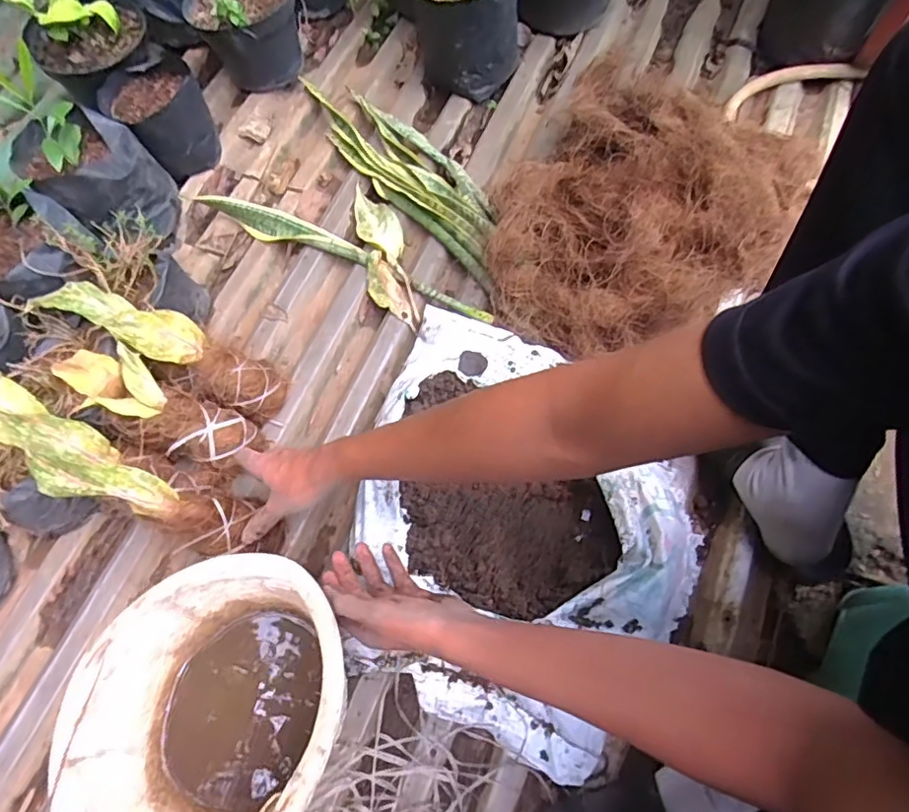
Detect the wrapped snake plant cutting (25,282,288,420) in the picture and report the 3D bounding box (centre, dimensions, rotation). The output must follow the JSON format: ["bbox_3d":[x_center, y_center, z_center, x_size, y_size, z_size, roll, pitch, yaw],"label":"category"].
[{"bbox_3d":[-0.346,-0.079,0.696,0.298,0.067,0.078,29,69,-13],"label":"wrapped snake plant cutting"}]

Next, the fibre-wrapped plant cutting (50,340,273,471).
[{"bbox_3d":[-0.332,0.007,0.652,0.227,0.059,0.081,30,68,-19],"label":"fibre-wrapped plant cutting"}]

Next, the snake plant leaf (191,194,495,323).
[{"bbox_3d":[-0.165,-0.227,0.840,0.493,0.050,0.050,26,69,9],"label":"snake plant leaf"}]

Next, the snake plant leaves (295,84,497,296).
[{"bbox_3d":[-0.084,-0.387,0.907,0.125,0.047,0.486,-40,71,-13],"label":"snake plant leaves"}]

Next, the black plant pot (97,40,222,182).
[{"bbox_3d":[-0.457,-0.451,0.905,0.129,0.126,0.132,0,67,-1],"label":"black plant pot"}]

